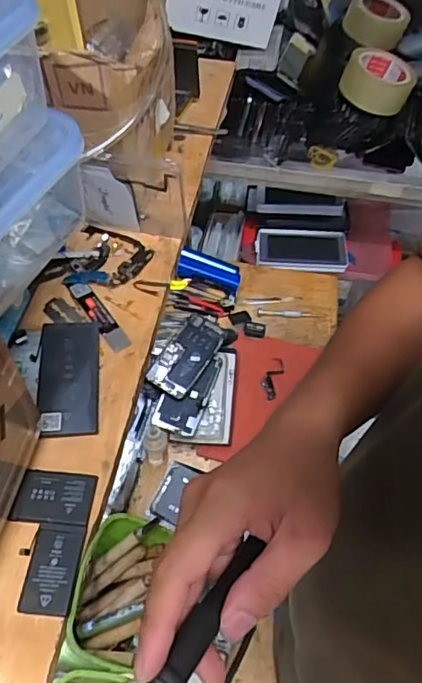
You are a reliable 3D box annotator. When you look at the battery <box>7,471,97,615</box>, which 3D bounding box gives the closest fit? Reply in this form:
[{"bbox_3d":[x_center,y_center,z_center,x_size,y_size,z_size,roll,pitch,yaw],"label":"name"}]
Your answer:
[{"bbox_3d":[-0.119,0.139,0.385,0.055,0.004,0.096,6,54,2],"label":"battery"}]

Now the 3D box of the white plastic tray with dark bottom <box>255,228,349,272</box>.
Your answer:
[{"bbox_3d":[0.191,-0.190,1.126,0.188,0.014,0.104,3,64,-1],"label":"white plastic tray with dark bottom"}]

